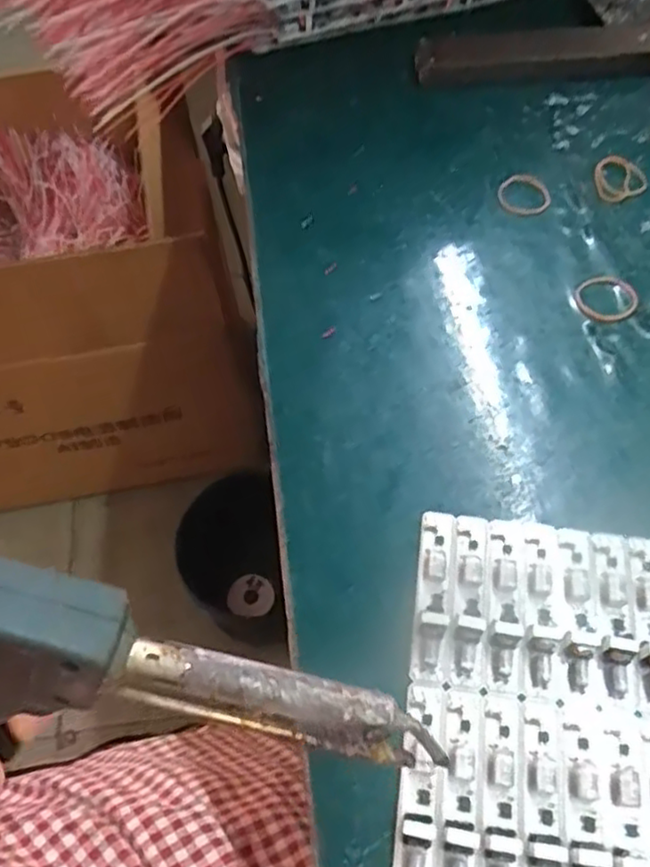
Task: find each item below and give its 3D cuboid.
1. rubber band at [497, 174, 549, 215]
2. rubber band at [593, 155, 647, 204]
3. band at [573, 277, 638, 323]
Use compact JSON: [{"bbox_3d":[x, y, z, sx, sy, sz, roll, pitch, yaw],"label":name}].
[{"bbox_3d":[0.118,-0.143,0.409,0.031,0.004,0.033,-1,60,2],"label":"rubber band"},{"bbox_3d":[0.177,-0.154,0.413,0.030,0.004,0.034,-6,60,-1],"label":"rubber band"},{"bbox_3d":[0.149,-0.072,0.364,0.032,0.004,0.030,-1,60,2],"label":"band"}]

